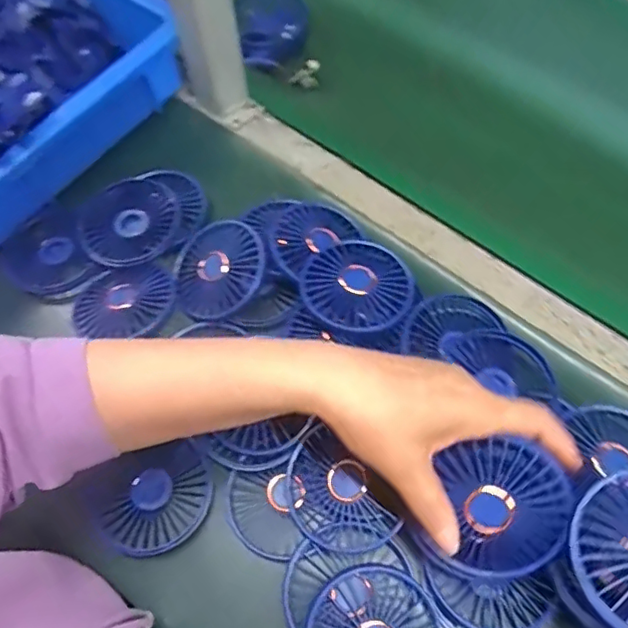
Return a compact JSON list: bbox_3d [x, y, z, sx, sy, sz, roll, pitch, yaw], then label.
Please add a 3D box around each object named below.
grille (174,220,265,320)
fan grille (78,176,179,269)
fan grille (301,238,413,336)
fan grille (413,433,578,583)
[{"bbox_3d":[-0.081,-0.040,0.480,0.080,0.018,0.084,-22,68,13],"label":"grille"},{"bbox_3d":[-0.166,-0.083,0.512,0.089,0.012,0.088,0,63,1],"label":"fan grille"},{"bbox_3d":[0.034,-0.025,0.446,0.086,0.010,0.083,2,61,-3],"label":"fan grille"},{"bbox_3d":[0.104,0.115,0.322,0.076,0.011,0.083,2,99,10],"label":"fan grille"}]

